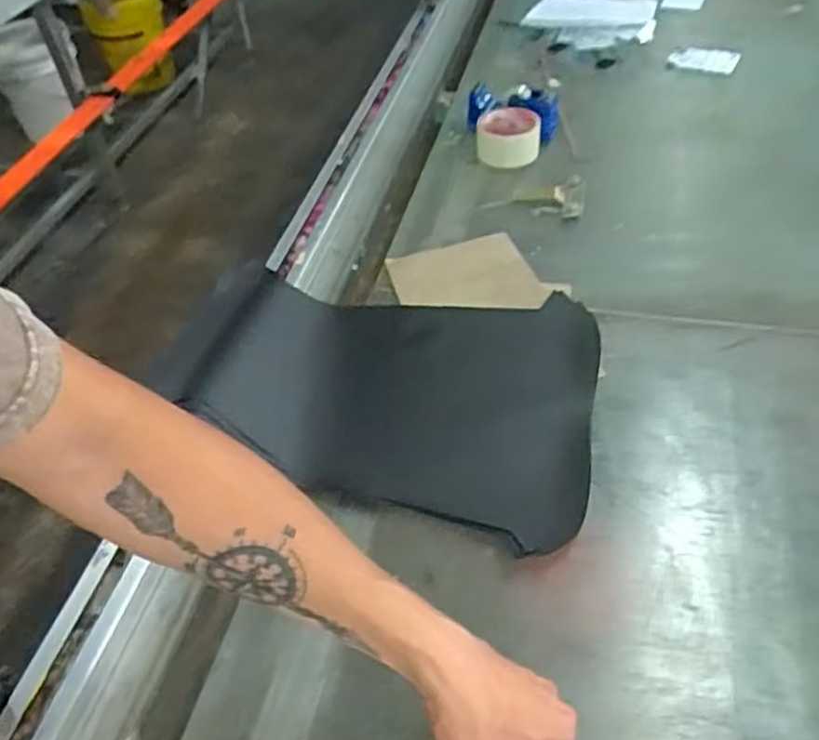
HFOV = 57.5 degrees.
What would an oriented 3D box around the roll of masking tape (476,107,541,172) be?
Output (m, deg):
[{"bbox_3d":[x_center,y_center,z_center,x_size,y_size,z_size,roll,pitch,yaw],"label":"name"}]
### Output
[{"bbox_3d":[0.132,-0.309,0.995,0.081,0.058,0.081,2,48,8],"label":"roll of masking tape"}]

